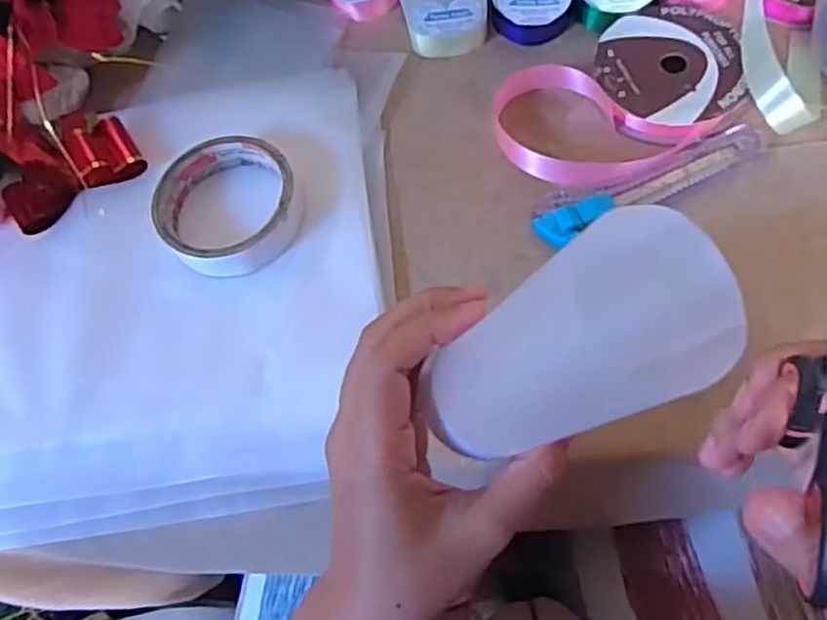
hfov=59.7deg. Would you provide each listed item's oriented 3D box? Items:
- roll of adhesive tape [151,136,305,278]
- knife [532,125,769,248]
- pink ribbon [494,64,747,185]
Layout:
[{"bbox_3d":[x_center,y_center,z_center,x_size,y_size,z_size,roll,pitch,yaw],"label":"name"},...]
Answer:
[{"bbox_3d":[-0.112,-0.064,0.439,0.084,0.023,0.090,-2,64,5],"label":"roll of adhesive tape"},{"bbox_3d":[0.137,-0.076,0.425,0.142,0.013,0.035,-23,65,-5],"label":"knife"},{"bbox_3d":[0.117,-0.105,0.438,0.140,0.031,0.069,15,67,12],"label":"pink ribbon"}]

